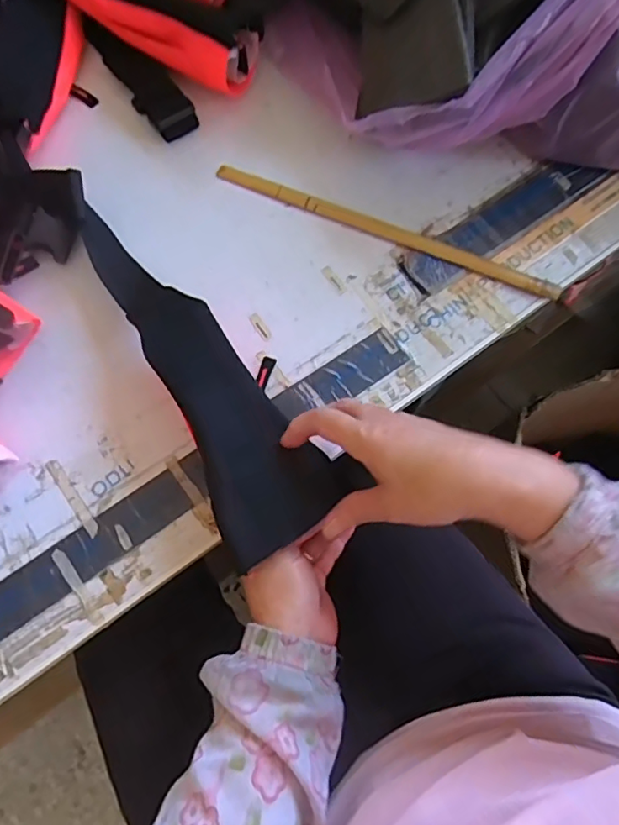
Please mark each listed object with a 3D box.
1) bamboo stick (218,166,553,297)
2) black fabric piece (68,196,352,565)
[{"bbox_3d":[0.071,-0.171,0.517,0.336,0.009,0.015,23,74,4],"label":"bamboo stick"},{"bbox_3d":[-0.095,-0.043,0.438,0.087,0.040,0.327,-31,72,-10],"label":"black fabric piece"}]

